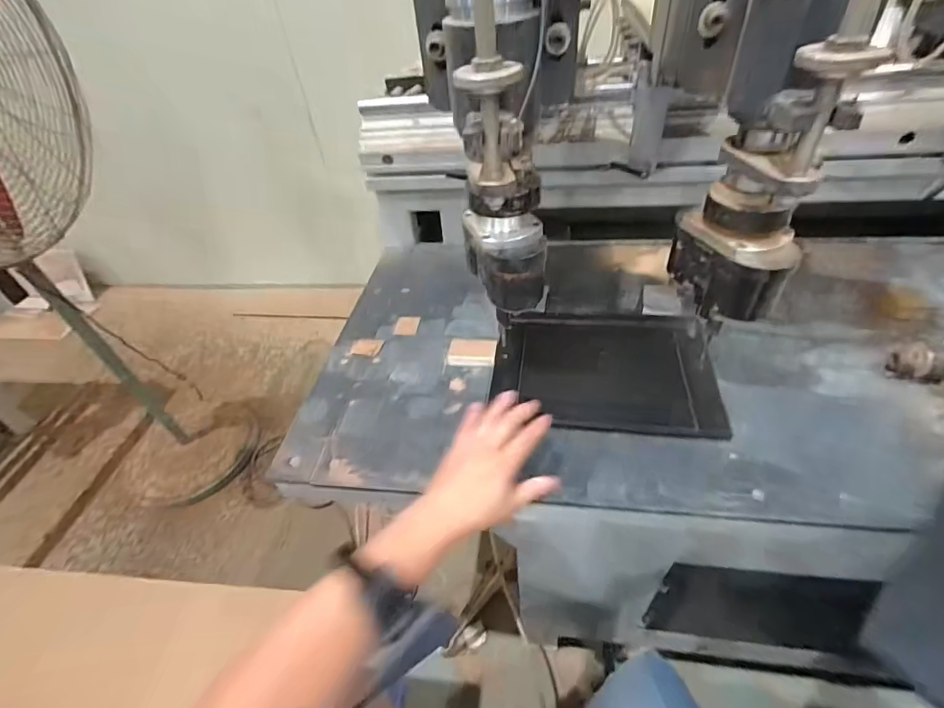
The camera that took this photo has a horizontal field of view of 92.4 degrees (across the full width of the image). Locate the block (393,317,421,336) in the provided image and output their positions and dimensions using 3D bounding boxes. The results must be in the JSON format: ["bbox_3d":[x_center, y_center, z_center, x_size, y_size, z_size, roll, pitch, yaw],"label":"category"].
[{"bbox_3d":[-0.105,-0.047,0.738,0.036,0.008,0.046,1,45,9],"label":"block"}]

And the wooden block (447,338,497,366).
[{"bbox_3d":[0.001,-0.005,0.667,0.068,0.020,0.041,0,45,8],"label":"wooden block"}]

